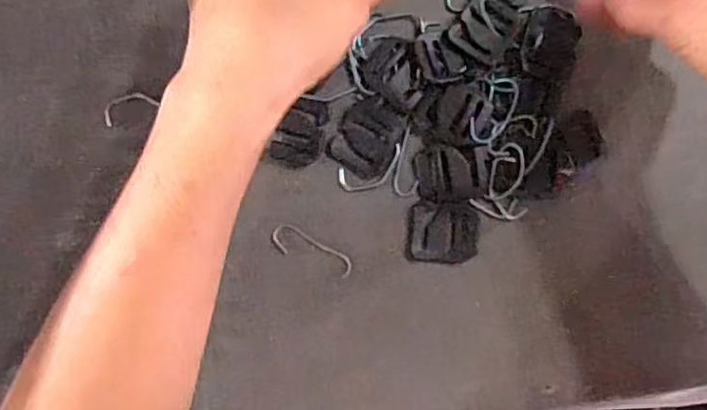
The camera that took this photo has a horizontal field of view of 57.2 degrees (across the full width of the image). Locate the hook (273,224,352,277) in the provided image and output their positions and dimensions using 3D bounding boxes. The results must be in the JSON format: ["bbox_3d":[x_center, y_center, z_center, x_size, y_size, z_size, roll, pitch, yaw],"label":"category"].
[{"bbox_3d":[-0.022,0.025,0.339,0.045,0.004,0.014,30,88,0],"label":"hook"}]

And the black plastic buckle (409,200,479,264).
[{"bbox_3d":[0.047,0.014,0.341,0.035,0.004,0.032,1,88,-1],"label":"black plastic buckle"}]

